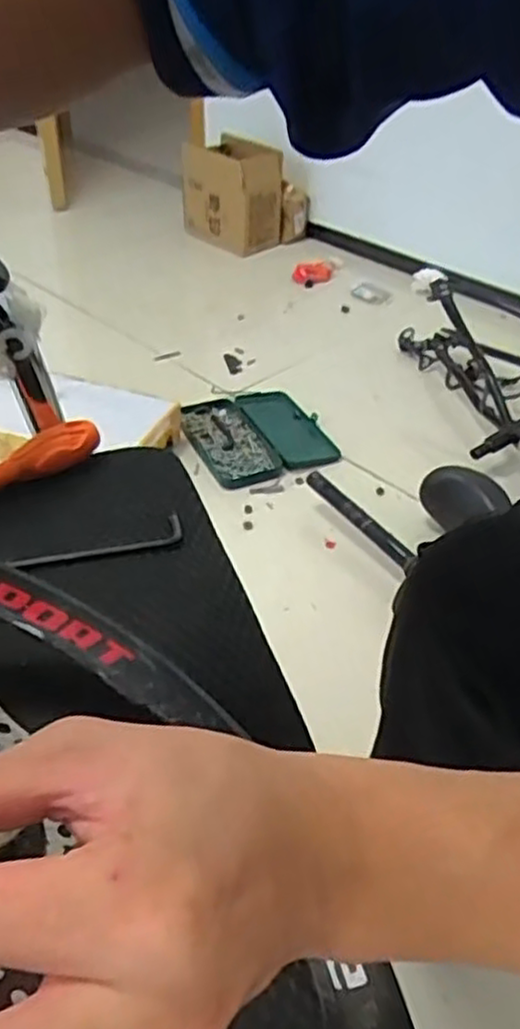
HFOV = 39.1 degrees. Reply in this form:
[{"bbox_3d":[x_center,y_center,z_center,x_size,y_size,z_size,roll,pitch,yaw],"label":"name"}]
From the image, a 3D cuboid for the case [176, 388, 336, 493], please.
[{"bbox_3d":[-0.005,-0.151,1.396,0.254,0.039,0.258,-12,42,-17],"label":"case"}]

